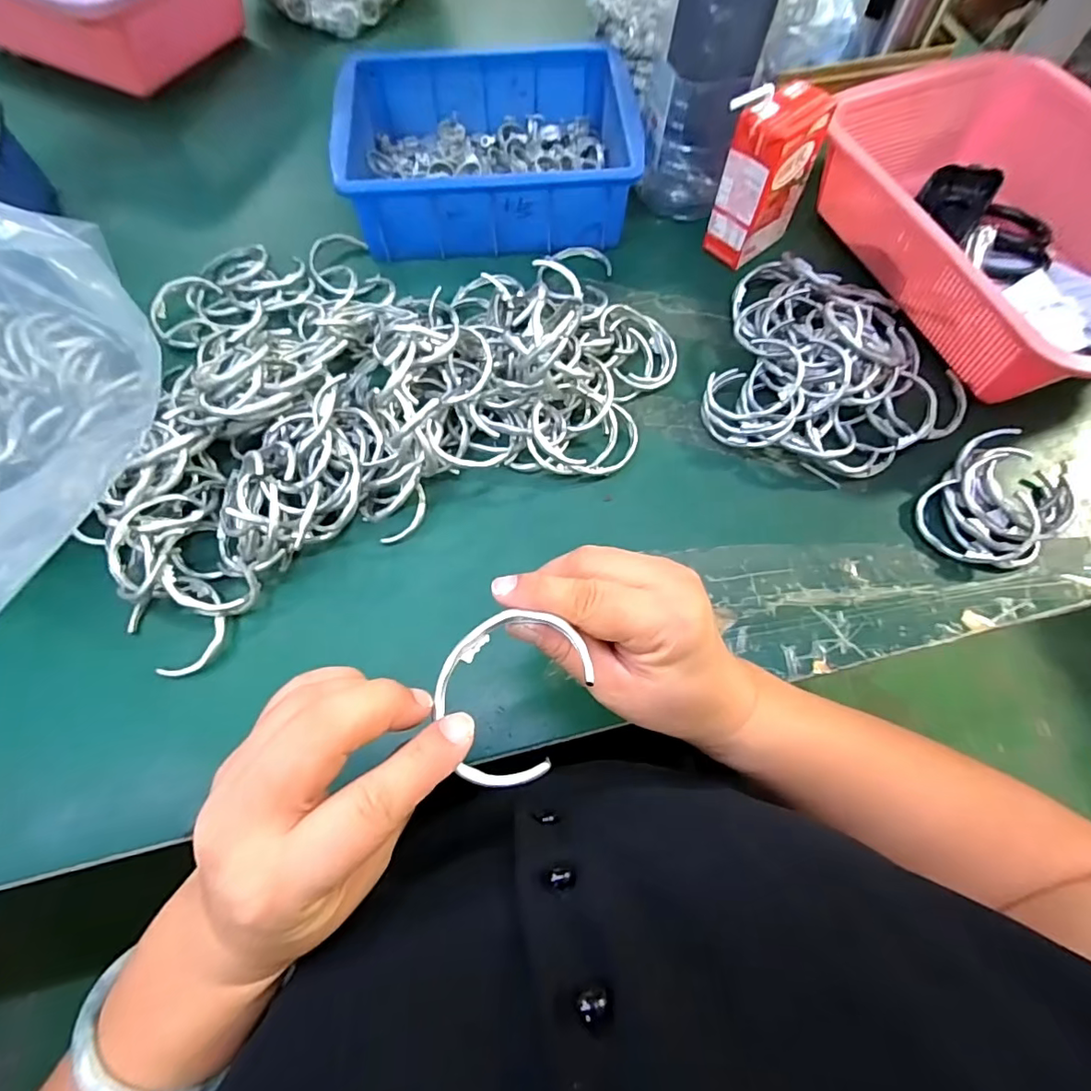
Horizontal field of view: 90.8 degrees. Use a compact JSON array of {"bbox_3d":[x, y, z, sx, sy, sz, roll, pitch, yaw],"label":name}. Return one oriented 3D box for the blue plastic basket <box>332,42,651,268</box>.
[{"bbox_3d":[-0.047,-0.344,0.470,0.233,0.074,0.165,-3,67,-3],"label":"blue plastic basket"}]

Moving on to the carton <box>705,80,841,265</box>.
[{"bbox_3d":[0.173,-0.291,0.433,0.073,0.117,0.043,-37,72,-15],"label":"carton"}]

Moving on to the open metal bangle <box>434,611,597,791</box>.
[{"bbox_3d":[-0.015,0.055,0.205,0.053,0.007,0.067,21,62,16],"label":"open metal bangle"}]

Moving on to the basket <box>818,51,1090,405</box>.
[{"bbox_3d":[0.362,-0.252,0.432,0.219,0.092,0.312,-22,69,-10],"label":"basket"}]

